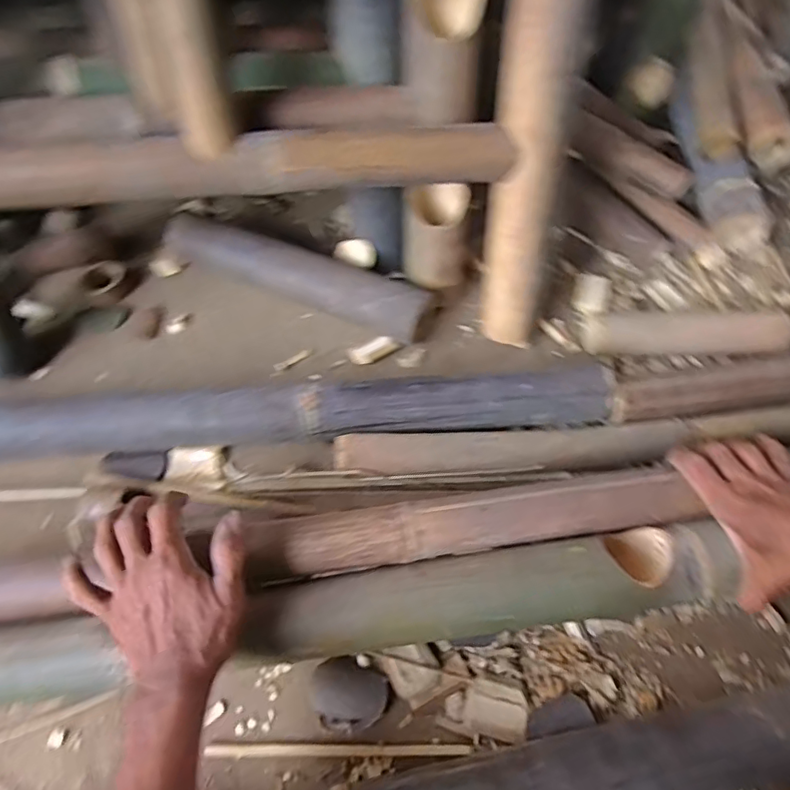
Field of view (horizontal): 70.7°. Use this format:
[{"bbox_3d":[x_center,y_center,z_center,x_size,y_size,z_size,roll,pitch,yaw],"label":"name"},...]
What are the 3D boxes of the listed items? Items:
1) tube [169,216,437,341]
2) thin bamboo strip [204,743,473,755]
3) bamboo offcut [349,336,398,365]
[{"bbox_3d":[-0.132,-0.162,0.737,0.370,0.063,0.077,20,60,9],"label":"tube"},{"bbox_3d":[-0.049,0.318,0.499,0.233,0.009,0.008,1,60,-1],"label":"thin bamboo strip"},{"bbox_3d":[-0.028,-0.058,0.721,0.061,0.012,0.026,-20,61,-14],"label":"bamboo offcut"}]

